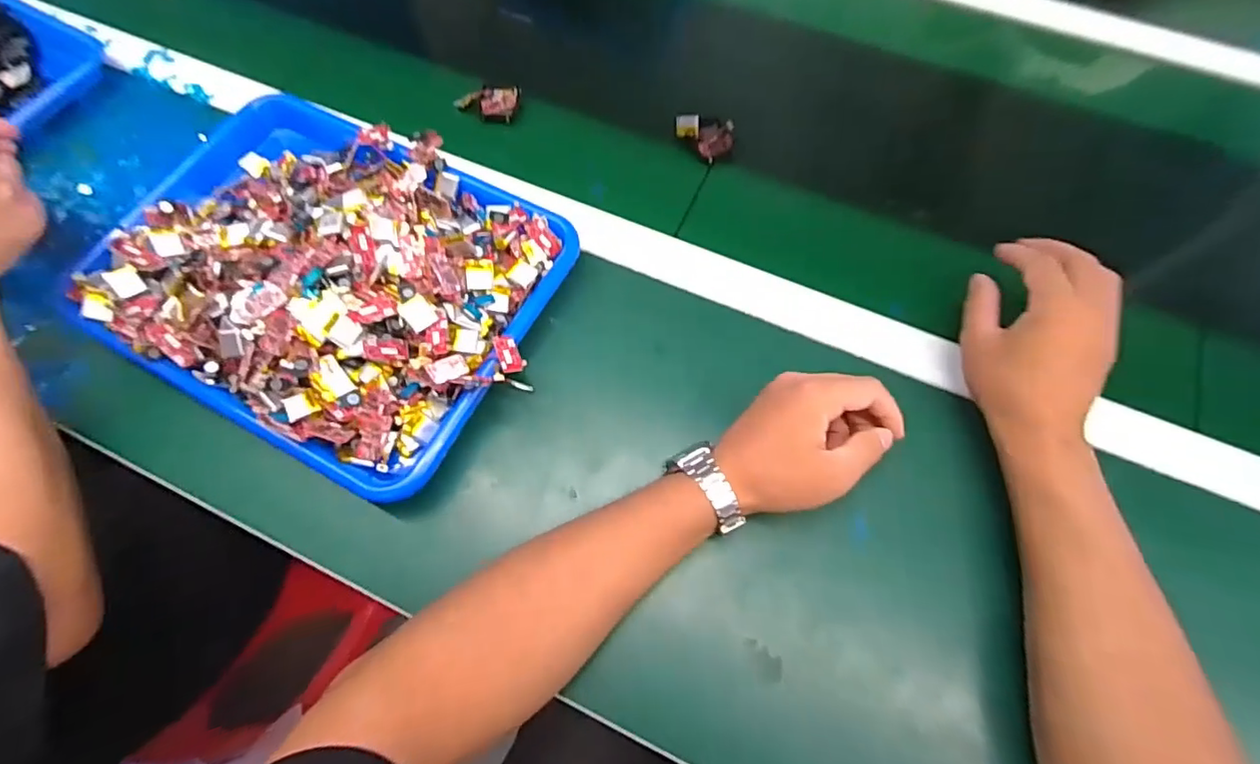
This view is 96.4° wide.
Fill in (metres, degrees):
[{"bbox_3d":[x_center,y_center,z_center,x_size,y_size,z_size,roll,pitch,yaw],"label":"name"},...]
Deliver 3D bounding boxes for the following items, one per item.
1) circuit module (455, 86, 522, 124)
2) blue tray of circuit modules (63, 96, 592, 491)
[{"bbox_3d":[-0.137,-0.265,0.533,0.062,0.013,0.039,7,67,3],"label":"circuit module"},{"bbox_3d":[-0.228,-0.091,0.425,0.343,0.062,0.255,28,70,11],"label":"blue tray of circuit modules"}]

